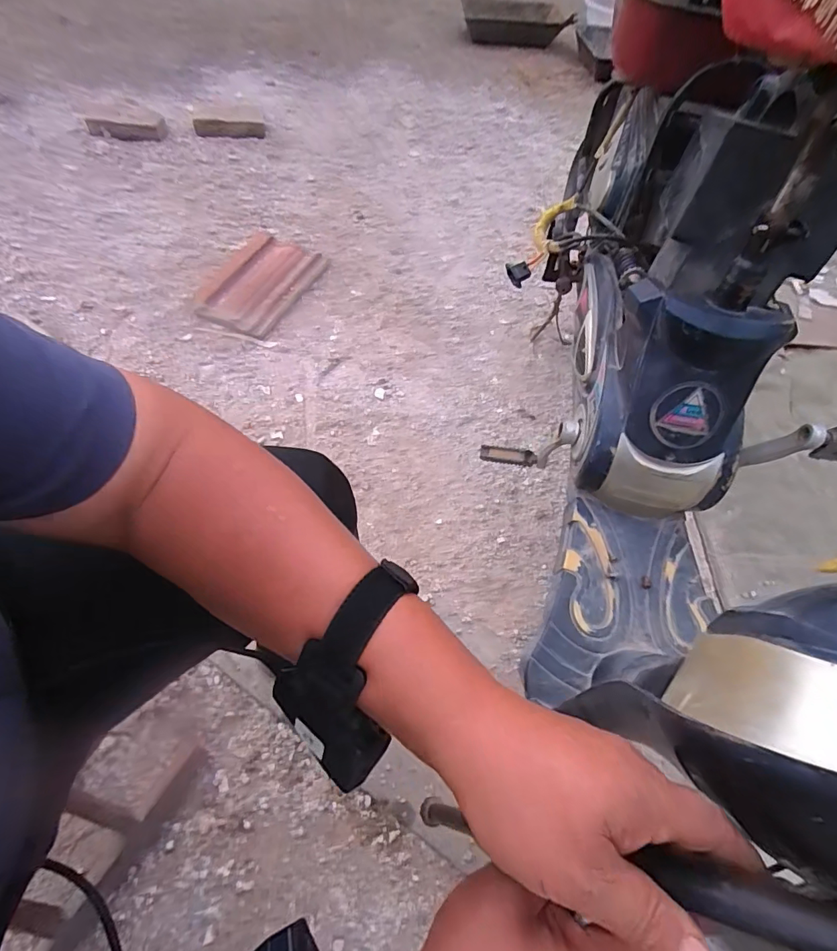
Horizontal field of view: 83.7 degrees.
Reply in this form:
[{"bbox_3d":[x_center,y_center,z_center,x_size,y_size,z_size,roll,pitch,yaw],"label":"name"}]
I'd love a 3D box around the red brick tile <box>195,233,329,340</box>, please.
[{"bbox_3d":[-0.419,-0.519,1.248,0.249,0.033,0.369,16,60,8],"label":"red brick tile"}]

